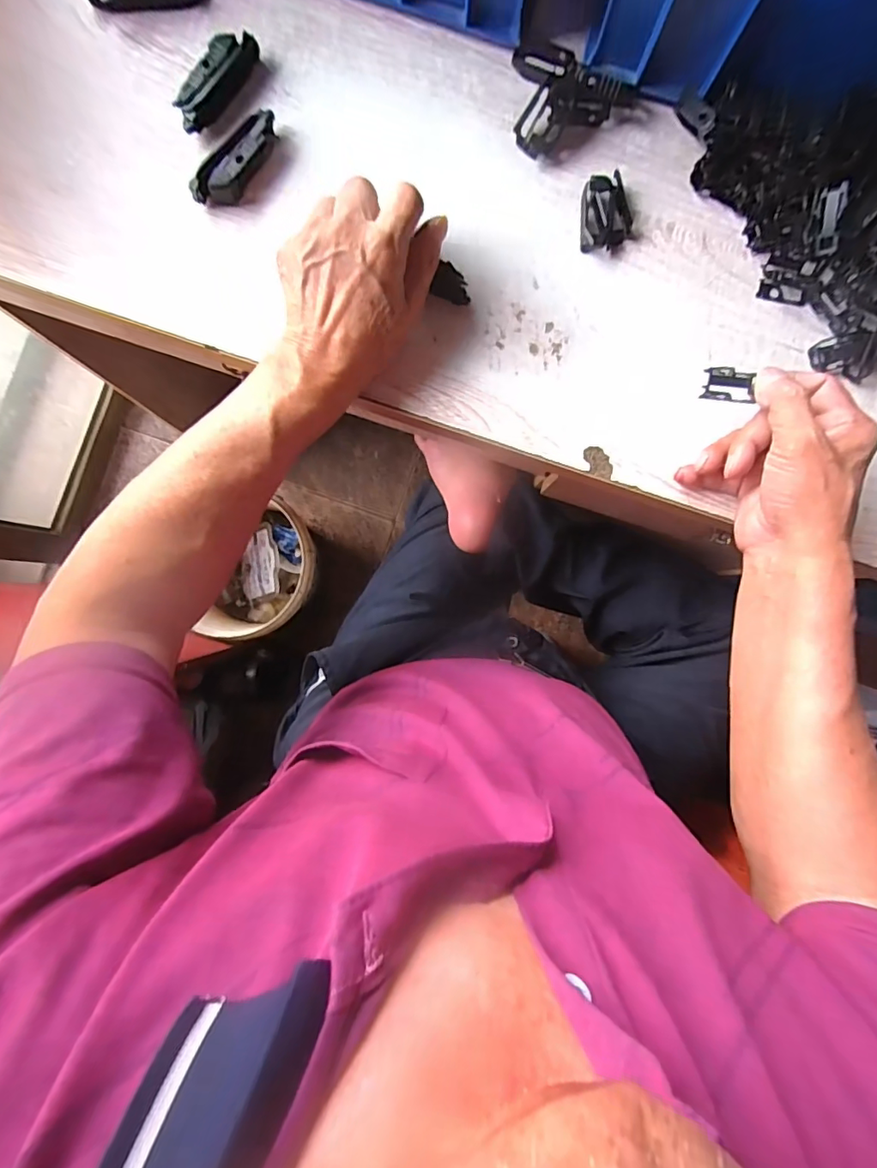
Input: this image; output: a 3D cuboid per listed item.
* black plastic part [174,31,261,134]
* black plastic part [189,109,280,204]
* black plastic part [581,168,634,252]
[{"bbox_3d":[-0.157,-0.356,0.367,0.021,0.016,0.077,36,88,-1],"label":"black plastic part"},{"bbox_3d":[-0.142,-0.300,0.368,0.023,0.018,0.077,39,88,-1],"label":"black plastic part"},{"bbox_3d":[0.125,-0.275,0.386,0.039,0.012,0.051,-2,89,-2],"label":"black plastic part"}]

